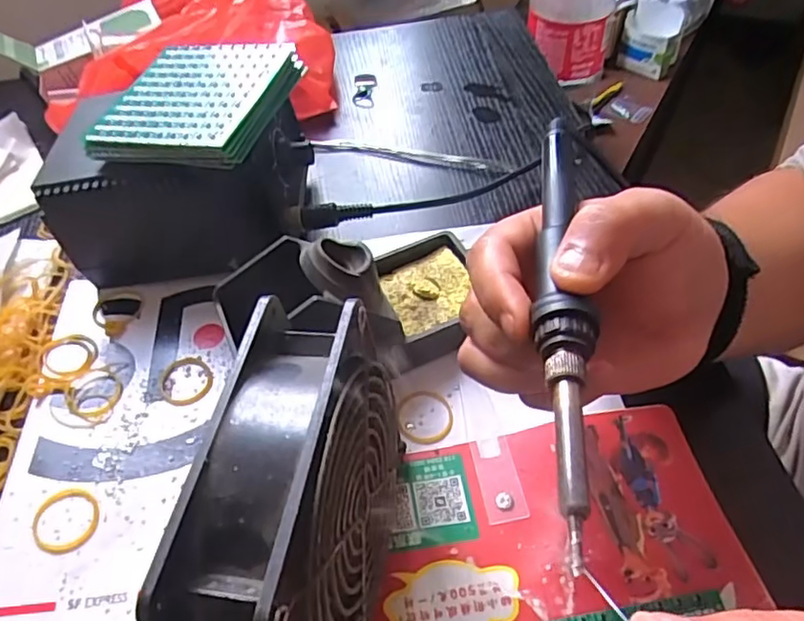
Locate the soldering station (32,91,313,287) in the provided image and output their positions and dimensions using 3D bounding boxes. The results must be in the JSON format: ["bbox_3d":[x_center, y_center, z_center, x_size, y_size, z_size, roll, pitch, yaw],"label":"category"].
[{"bbox_3d":[-0.139,-0.077,0.393,0.145,0.091,0.091,3,51,7],"label":"soldering station"}]

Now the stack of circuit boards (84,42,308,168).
[{"bbox_3d":[-0.119,-0.122,0.356,0.094,0.019,0.099,4,54,13],"label":"stack of circuit boards"}]

